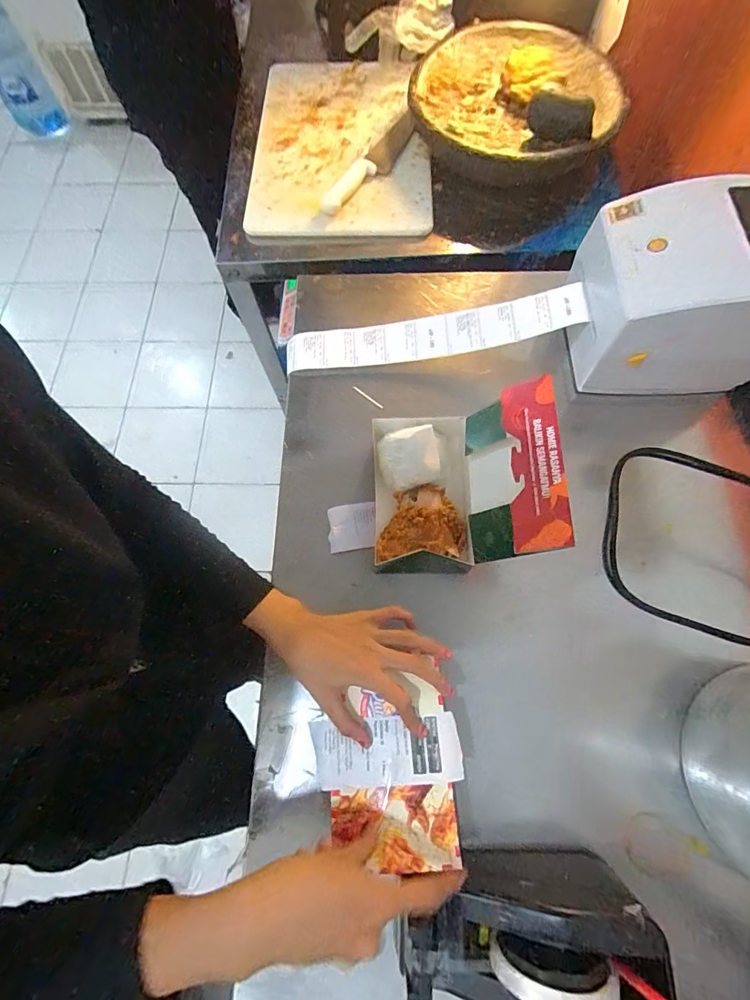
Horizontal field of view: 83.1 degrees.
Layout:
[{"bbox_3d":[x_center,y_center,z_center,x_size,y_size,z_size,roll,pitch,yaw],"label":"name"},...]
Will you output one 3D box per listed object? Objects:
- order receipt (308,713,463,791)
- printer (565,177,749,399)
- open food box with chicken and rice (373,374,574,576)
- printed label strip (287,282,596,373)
[{"bbox_3d":[0.010,0.229,0.384,0.133,0.005,0.055,-4,71,2],"label":"order receipt"},{"bbox_3d":[0.352,-0.247,0.501,0.212,0.157,0.177,-1,71,1],"label":"printer"},{"bbox_3d":[0.087,-0.020,0.457,0.175,0.131,0.175,0,71,1],"label":"open food box with chicken and rice"},{"bbox_3d":[0.066,-0.224,0.558,0.379,0.074,0.063,-3,71,0],"label":"printed label strip"}]

